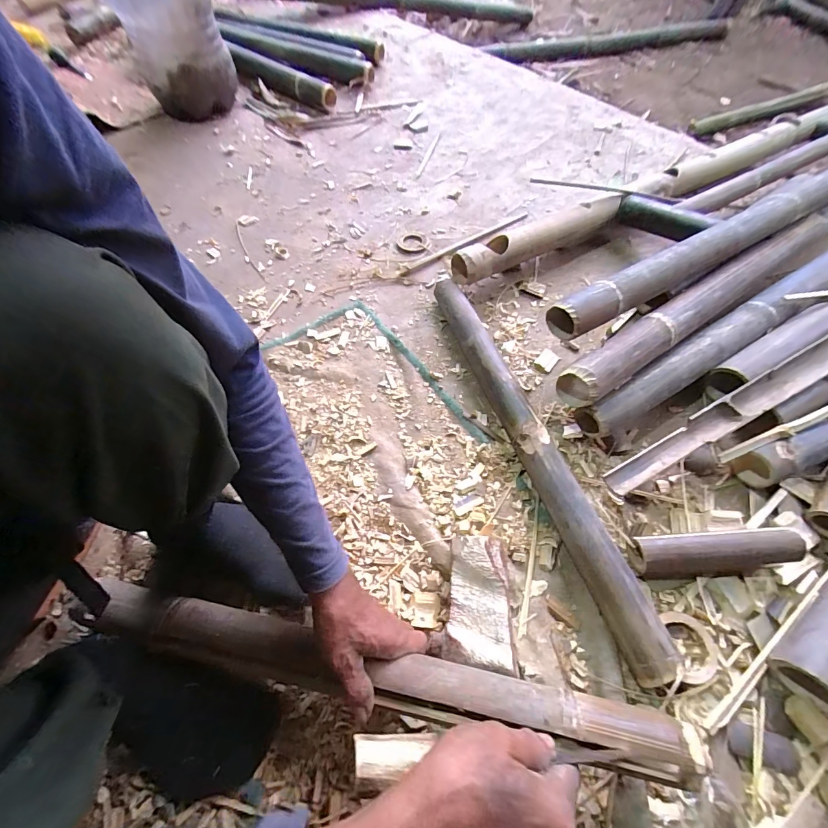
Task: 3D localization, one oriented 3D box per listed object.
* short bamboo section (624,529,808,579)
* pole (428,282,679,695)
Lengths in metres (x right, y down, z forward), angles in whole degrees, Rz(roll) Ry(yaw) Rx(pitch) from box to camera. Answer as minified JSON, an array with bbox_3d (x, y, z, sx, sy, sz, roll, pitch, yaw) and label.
[{"bbox_3d":[0.386,0.181,0.498,0.203,0.050,0.049,-2,60,0],"label":"short bamboo section"},{"bbox_3d":[0.164,0.028,0.576,0.052,0.062,0.638,-17,61,-9],"label":"pole"}]

